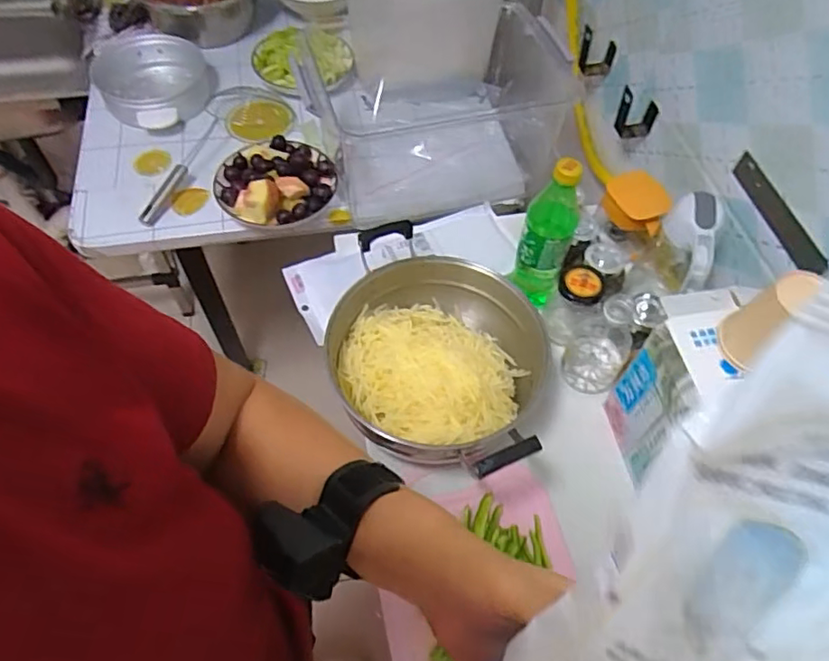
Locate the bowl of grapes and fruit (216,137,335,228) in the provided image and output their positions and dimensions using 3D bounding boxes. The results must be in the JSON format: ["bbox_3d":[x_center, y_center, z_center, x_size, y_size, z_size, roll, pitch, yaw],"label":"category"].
[{"bbox_3d":[-0.208,-0.219,0.881,0.175,0.068,0.164,1,57,-2],"label":"bowl of grapes and fruit"}]

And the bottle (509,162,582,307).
[{"bbox_3d":[0.164,-0.117,0.722,0.059,0.222,0.055,18,58,9],"label":"bottle"}]

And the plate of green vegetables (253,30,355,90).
[{"bbox_3d":[-0.201,-0.495,1.057,0.174,0.059,0.151,-20,60,-15],"label":"plate of green vegetables"}]

